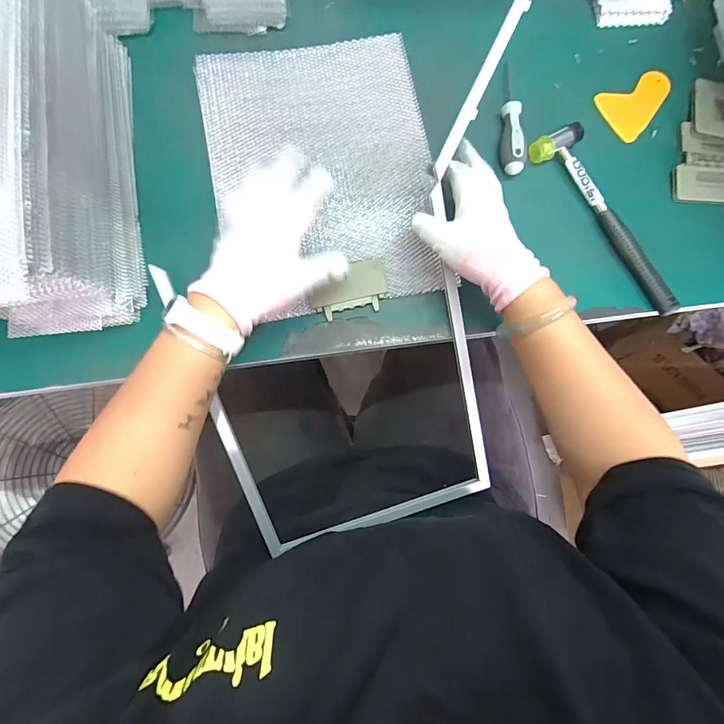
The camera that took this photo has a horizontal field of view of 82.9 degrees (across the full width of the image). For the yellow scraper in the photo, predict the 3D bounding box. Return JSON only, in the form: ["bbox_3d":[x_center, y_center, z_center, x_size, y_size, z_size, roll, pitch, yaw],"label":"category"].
[{"bbox_3d":[0.340,-0.322,0.507,0.104,0.005,0.067,-38,83,-7],"label":"yellow scraper"}]

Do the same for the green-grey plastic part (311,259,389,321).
[{"bbox_3d":[-0.013,-0.079,0.445,0.081,0.008,0.053,-13,80,-4],"label":"green-grey plastic part"}]

